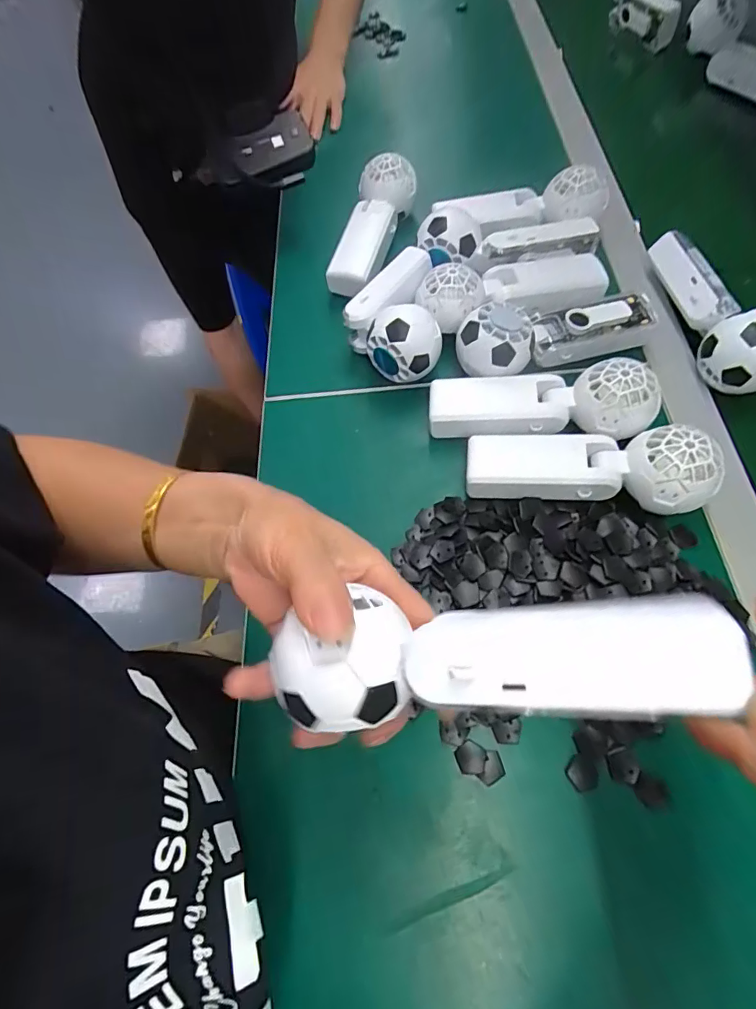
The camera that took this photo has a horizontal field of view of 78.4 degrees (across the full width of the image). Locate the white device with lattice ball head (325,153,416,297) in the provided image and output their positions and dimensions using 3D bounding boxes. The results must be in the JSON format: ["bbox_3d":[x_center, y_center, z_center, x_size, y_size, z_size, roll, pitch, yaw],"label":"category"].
[{"bbox_3d":[-0.010,-0.289,0.479,0.060,0.051,0.164,14,66,11],"label":"white device with lattice ball head"}]

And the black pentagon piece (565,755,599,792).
[{"bbox_3d":[0.125,0.163,0.281,0.018,0.004,0.018,-37,67,-13],"label":"black pentagon piece"}]

